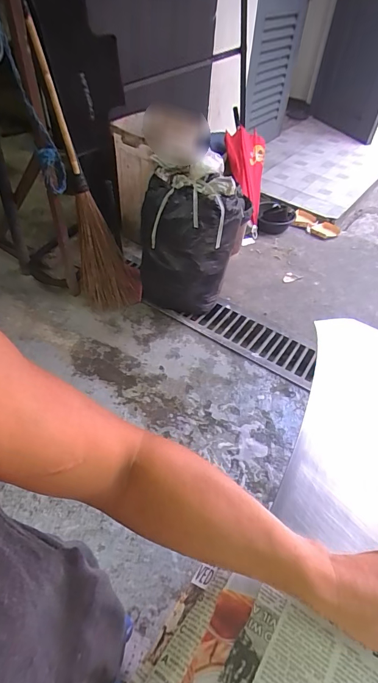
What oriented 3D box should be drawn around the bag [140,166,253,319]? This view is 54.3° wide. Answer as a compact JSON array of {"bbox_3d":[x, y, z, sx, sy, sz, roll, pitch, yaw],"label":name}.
[{"bbox_3d":[-0.008,-0.463,1.846,0.479,0.635,0.309,14,48,9],"label":"bag"}]

